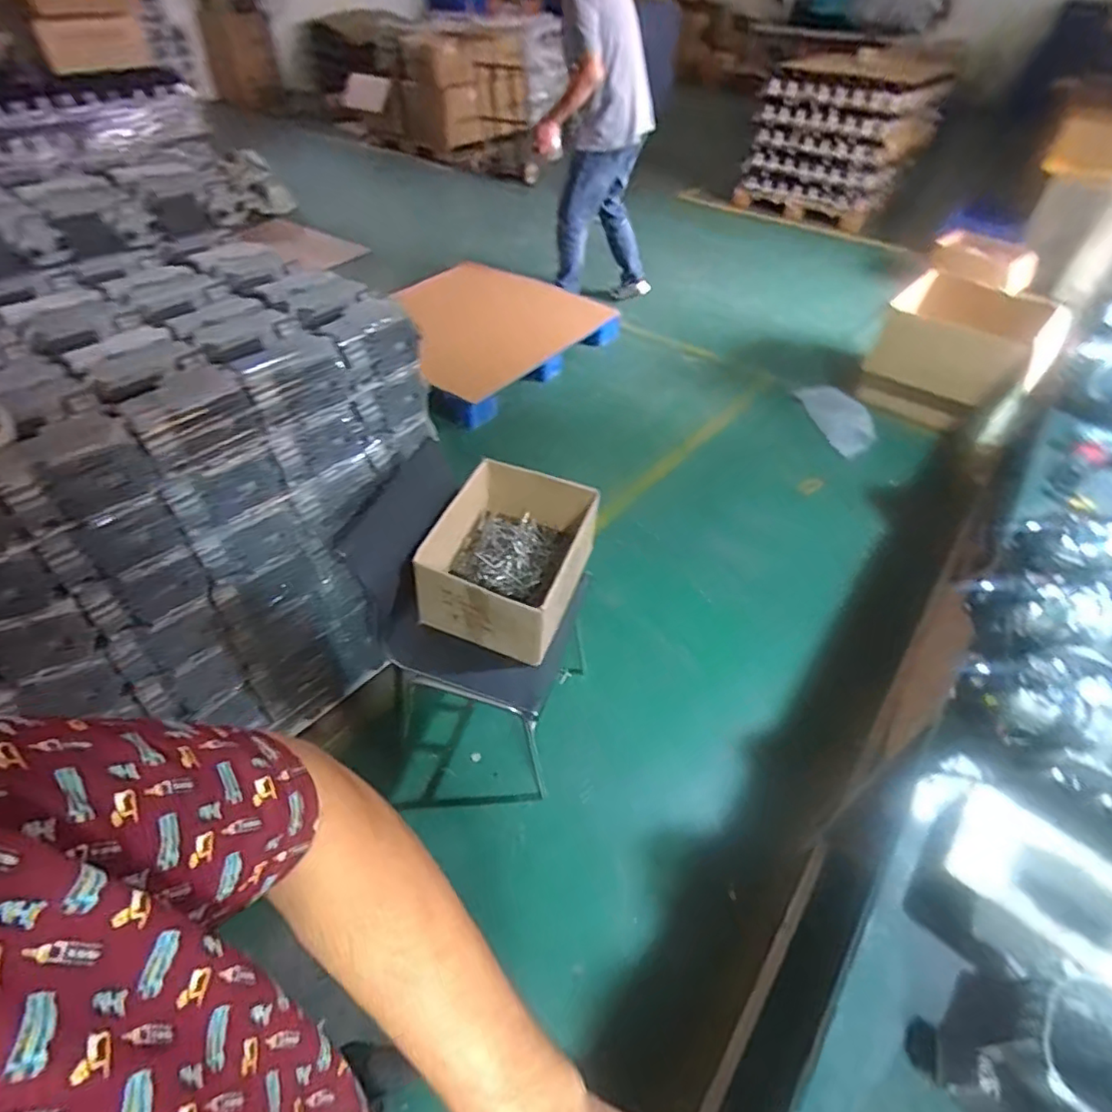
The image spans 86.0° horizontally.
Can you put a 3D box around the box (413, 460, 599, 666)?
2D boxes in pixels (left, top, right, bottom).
[{"bbox_3d":[-0.103,0.006,1.350,0.314,0.215,0.369,15,48,12],"label":"box"}]

